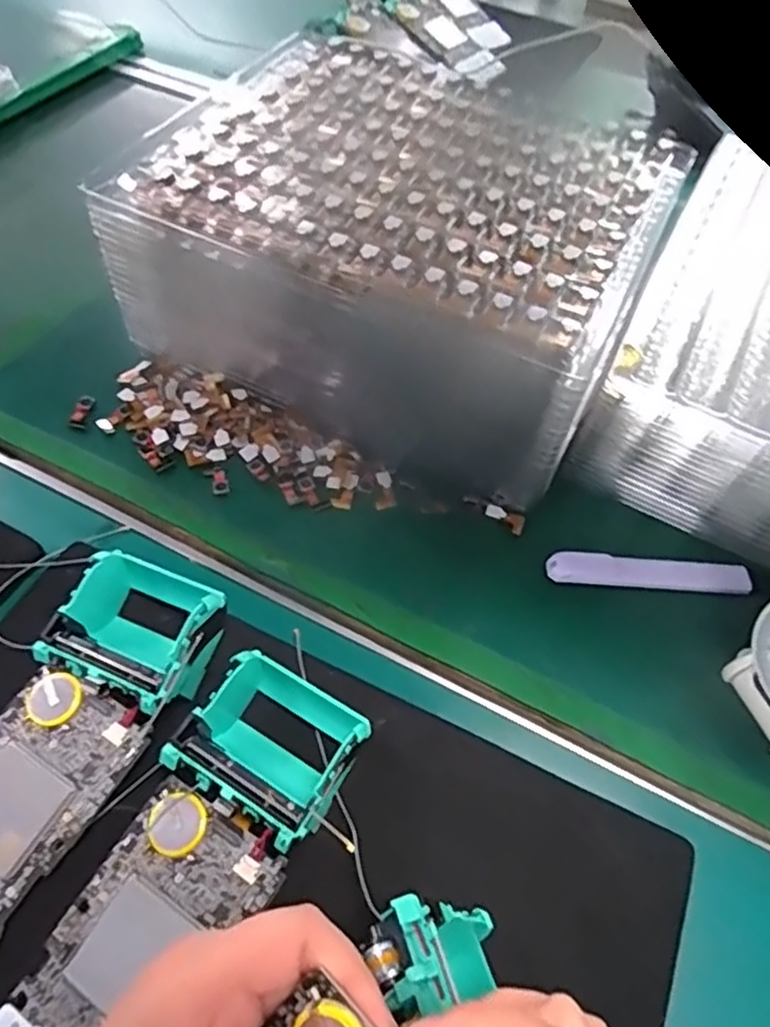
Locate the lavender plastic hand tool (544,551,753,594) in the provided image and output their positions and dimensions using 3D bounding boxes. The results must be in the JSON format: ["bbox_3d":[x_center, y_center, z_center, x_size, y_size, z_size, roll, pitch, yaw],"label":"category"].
[{"bbox_3d":[0.143,0.034,0.362,0.109,0.009,0.020,3,56,-2],"label":"lavender plastic hand tool"}]

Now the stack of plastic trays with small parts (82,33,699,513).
[{"bbox_3d":[0.010,-0.160,0.418,0.285,0.120,0.222,26,59,13],"label":"stack of plastic trays with small parts"}]

